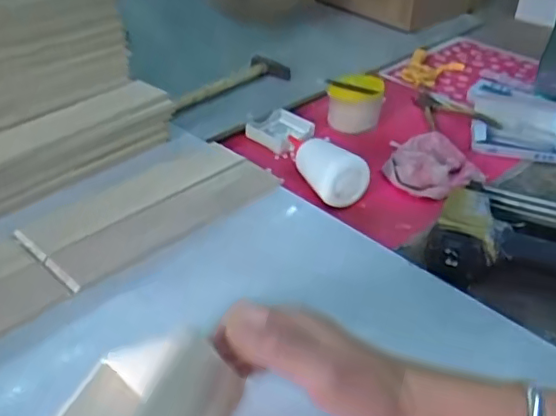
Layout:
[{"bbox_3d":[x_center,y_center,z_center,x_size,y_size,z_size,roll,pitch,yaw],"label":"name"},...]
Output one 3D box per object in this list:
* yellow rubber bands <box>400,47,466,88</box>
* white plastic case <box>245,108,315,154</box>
[{"bbox_3d":[0.268,-0.247,0.998,0.092,0.023,0.151,17,38,18],"label":"yellow rubber bands"},{"bbox_3d":[0.002,-0.111,0.825,0.078,0.030,0.071,25,41,27],"label":"white plastic case"}]

